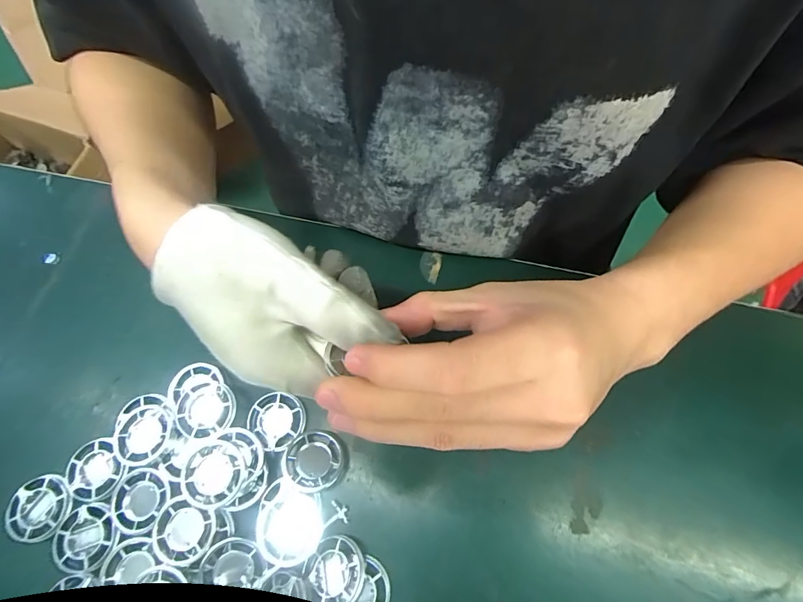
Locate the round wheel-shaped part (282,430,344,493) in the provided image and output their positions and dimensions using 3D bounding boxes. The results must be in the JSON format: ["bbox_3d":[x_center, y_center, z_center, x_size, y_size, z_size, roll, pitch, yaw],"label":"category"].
[{"bbox_3d":[-0.058,0.105,0.275,0.038,0.007,0.037,-1,70,2],"label":"round wheel-shaped part"}]

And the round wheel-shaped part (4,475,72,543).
[{"bbox_3d":[-0.238,0.136,0.274,0.041,0.006,0.038,-1,70,2],"label":"round wheel-shaped part"}]

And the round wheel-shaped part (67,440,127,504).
[{"bbox_3d":[-0.205,0.113,0.283,0.037,0.006,0.038,-1,70,2],"label":"round wheel-shaped part"}]

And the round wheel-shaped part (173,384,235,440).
[{"bbox_3d":[-0.133,0.073,0.281,0.041,0.004,0.035,-5,70,1],"label":"round wheel-shaped part"}]

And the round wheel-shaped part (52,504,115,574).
[{"bbox_3d":[-0.202,0.150,0.266,0.038,0.004,0.037,-6,70,1],"label":"round wheel-shaped part"}]

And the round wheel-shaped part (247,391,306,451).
[{"bbox_3d":[-0.086,0.082,0.286,0.040,0.008,0.036,10,71,6],"label":"round wheel-shaped part"}]

